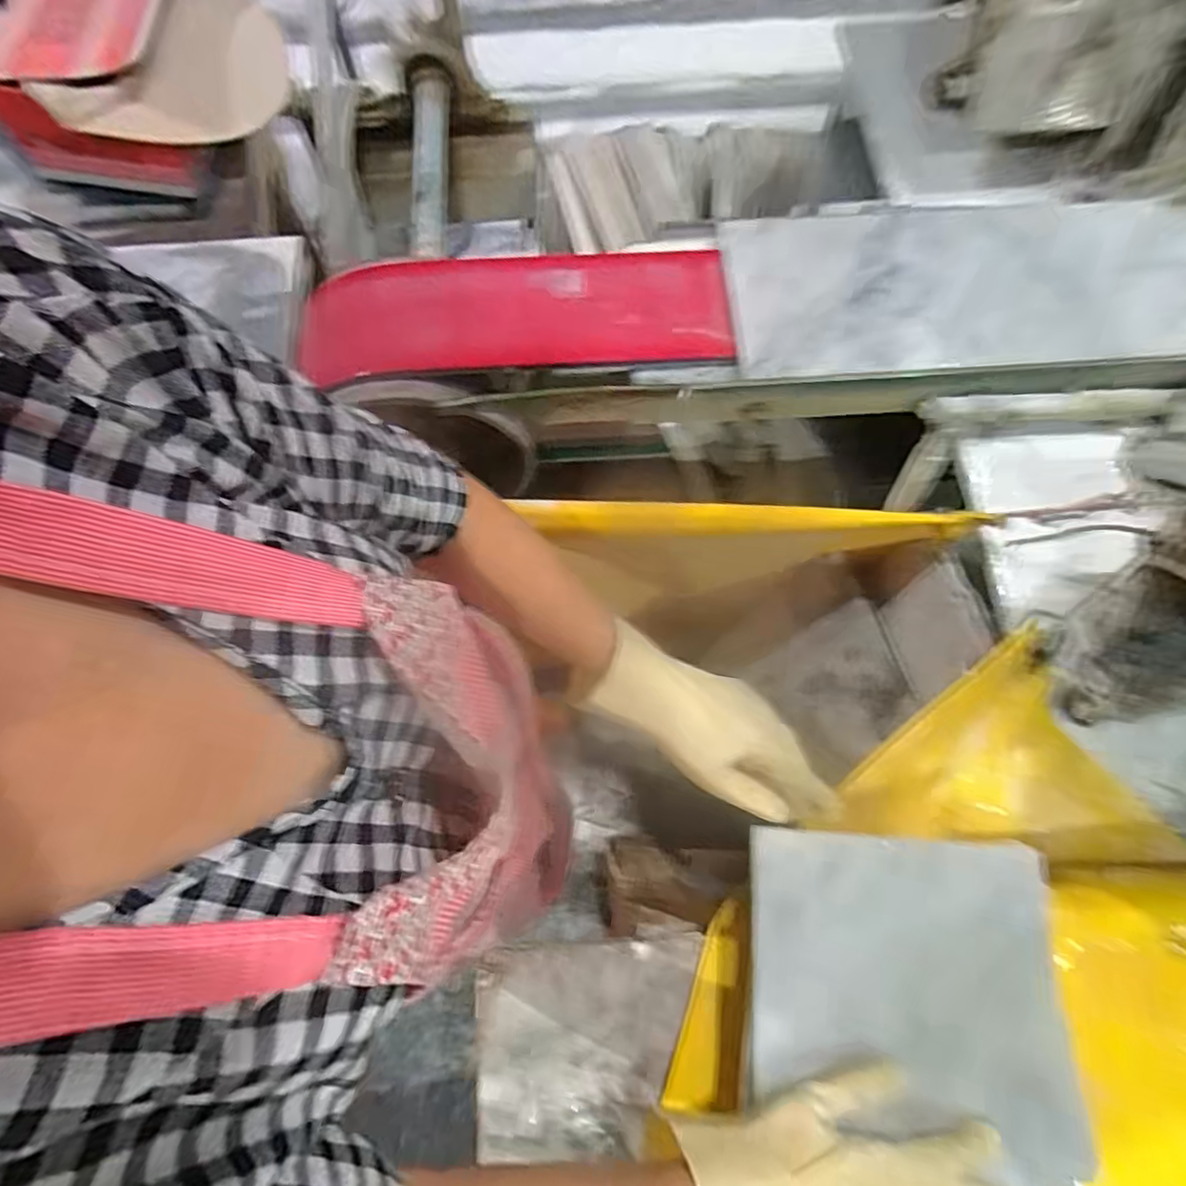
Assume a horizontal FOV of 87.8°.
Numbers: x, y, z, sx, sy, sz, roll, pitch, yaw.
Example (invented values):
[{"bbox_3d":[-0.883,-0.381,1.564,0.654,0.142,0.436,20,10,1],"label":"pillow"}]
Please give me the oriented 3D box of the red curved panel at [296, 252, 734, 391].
[{"bbox_3d":[-0.075,-0.292,0.650,0.429,0.037,0.140,-4,71,0],"label":"red curved panel"}]

